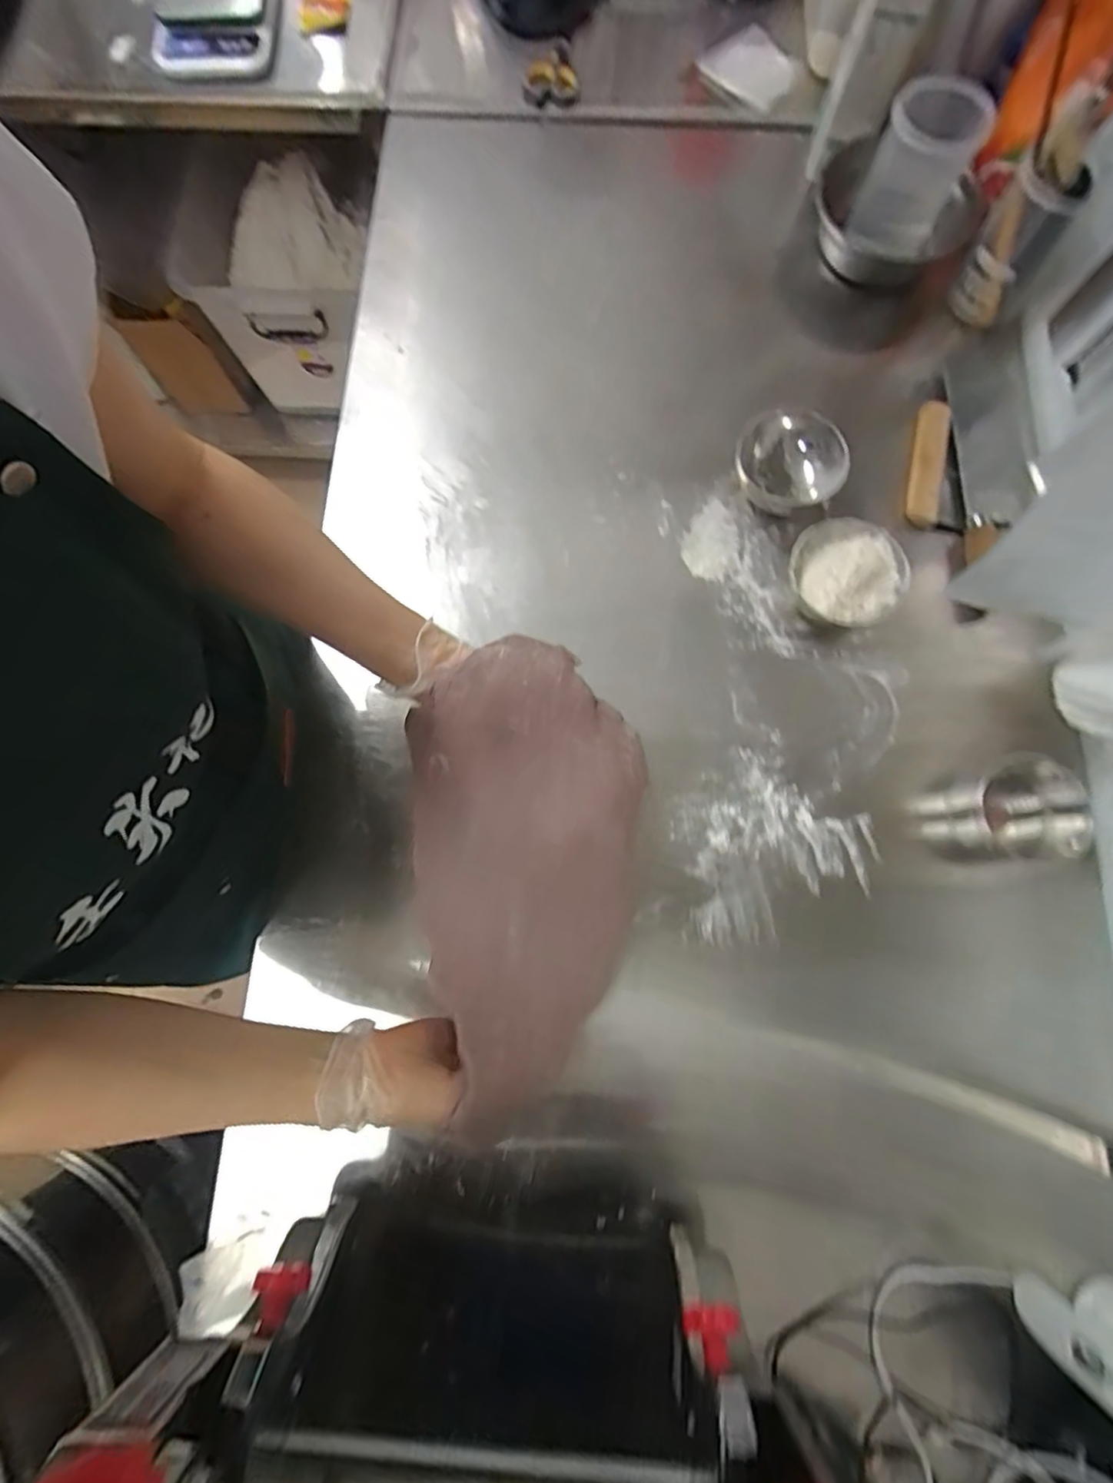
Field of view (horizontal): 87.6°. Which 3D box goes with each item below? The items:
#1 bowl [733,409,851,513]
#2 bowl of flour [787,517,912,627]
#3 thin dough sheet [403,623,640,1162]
[{"bbox_3d":[0.249,-0.295,0.617,0.097,0.070,0.105,0,77,1],"label":"bowl"},{"bbox_3d":[0.294,-0.170,0.596,0.101,0.060,0.109,0,77,0],"label":"bowl of flour"},{"bbox_3d":[-0.026,0.111,0.461,0.180,0.066,0.363,2,95,2],"label":"thin dough sheet"}]

